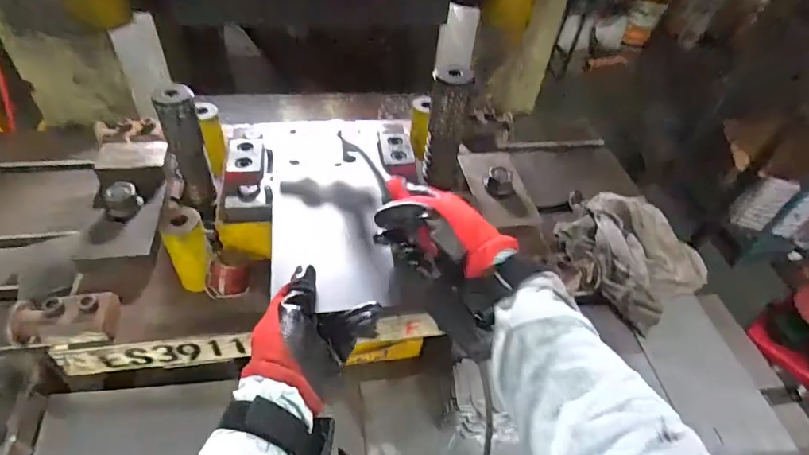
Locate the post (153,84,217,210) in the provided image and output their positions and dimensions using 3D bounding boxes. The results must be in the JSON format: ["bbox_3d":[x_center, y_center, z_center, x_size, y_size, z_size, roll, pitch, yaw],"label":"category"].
[{"bbox_3d":[-0.239,-0.082,0.532,0.035,0.149,0.036,-12,47,-17],"label":"post"}]

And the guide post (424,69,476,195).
[{"bbox_3d":[0.052,-0.113,0.577,0.050,0.153,0.039,10,44,4],"label":"guide post"}]

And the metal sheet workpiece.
[{"bbox_3d":[-0.088,-0.035,0.548,0.126,0.011,0.269,1,51,-11],"label":"metal sheet workpiece"}]

